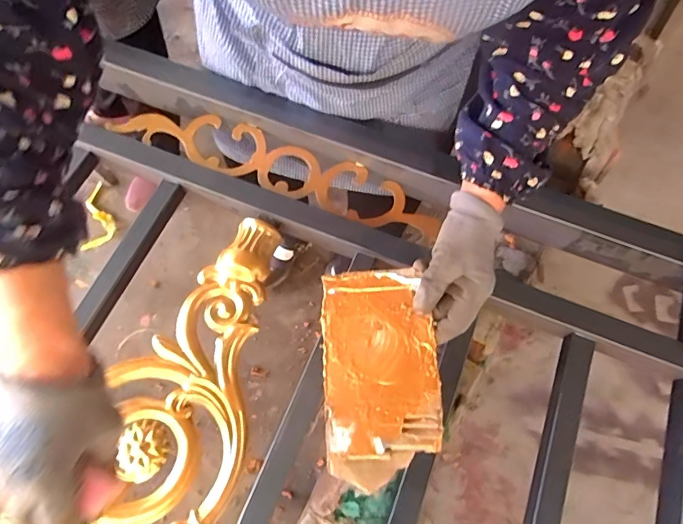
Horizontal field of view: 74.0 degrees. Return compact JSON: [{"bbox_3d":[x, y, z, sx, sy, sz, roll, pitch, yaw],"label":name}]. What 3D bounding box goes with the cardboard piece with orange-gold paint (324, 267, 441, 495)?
[{"bbox_3d":[0.037,0.102,0.433,0.106,0.010,0.194,-4,69,-2],"label":"cardboard piece with orange-gold paint"}]

